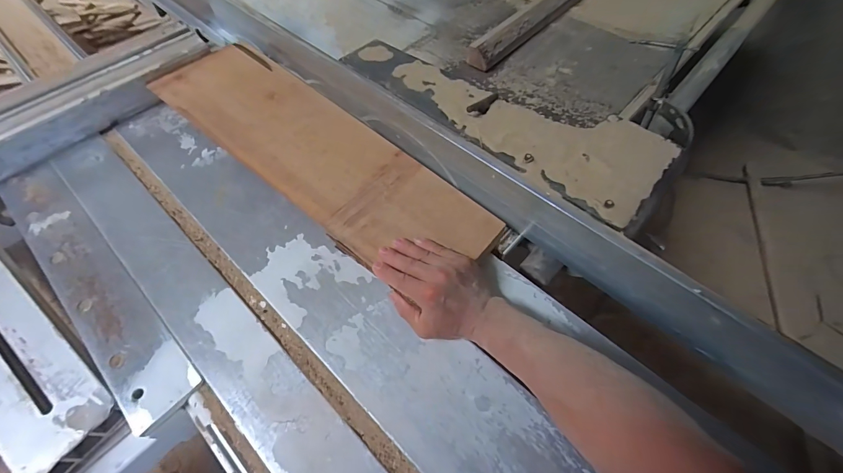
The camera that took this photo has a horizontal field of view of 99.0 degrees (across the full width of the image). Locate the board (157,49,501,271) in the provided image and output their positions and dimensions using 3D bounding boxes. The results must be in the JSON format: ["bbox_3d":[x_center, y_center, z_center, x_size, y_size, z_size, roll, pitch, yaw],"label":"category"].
[{"bbox_3d":[-0.174,-0.142,0.554,0.625,0.010,0.177,35,66,21],"label":"board"}]

